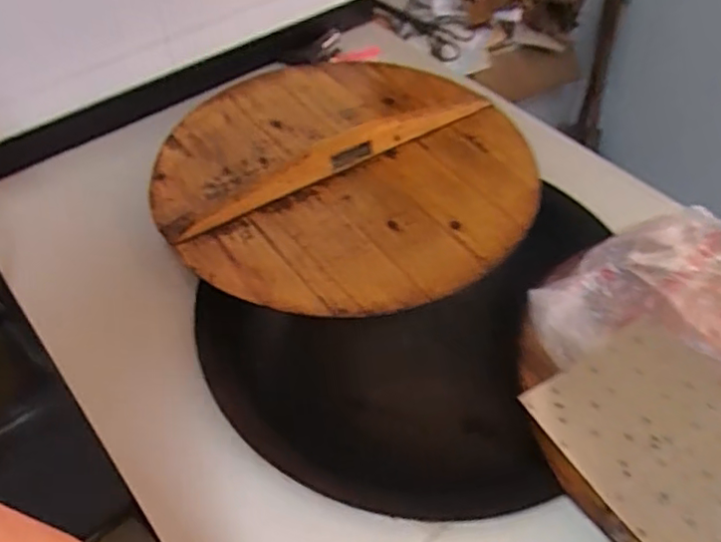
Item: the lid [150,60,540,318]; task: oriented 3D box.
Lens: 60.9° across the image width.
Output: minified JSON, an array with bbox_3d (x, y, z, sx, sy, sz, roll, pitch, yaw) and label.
[{"bbox_3d":[-0.020,-0.153,0.894,0.522,0.093,0.516,0,50,0],"label":"lid"}]

